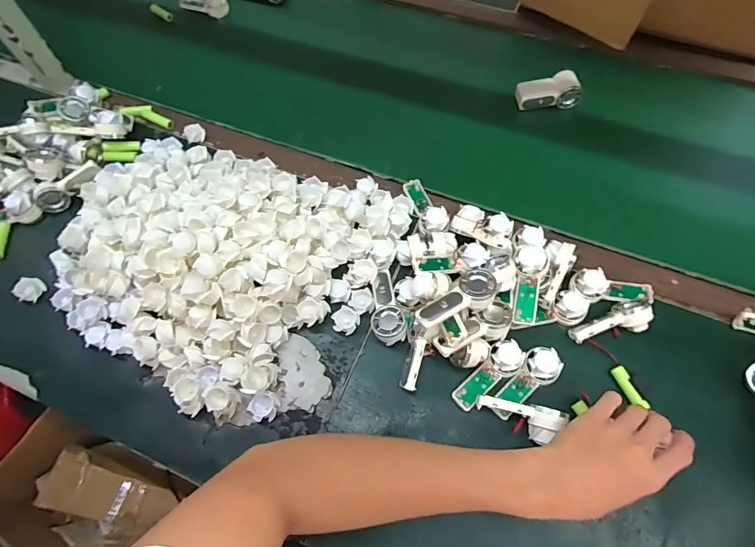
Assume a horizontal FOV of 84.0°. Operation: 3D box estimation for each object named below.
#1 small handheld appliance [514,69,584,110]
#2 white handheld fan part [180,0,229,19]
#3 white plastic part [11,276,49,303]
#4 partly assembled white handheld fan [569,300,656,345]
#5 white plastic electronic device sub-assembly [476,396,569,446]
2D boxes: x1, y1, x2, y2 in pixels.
[{"bbox_3d":[0.269,-0.286,0.659,0.096,0.028,0.050,-10,63,-2],"label":"small handheld appliance"},{"bbox_3d":[-0.332,-0.520,0.805,0.088,0.040,0.037,13,65,9],"label":"white handheld fan part"},{"bbox_3d":[-0.437,0.019,0.527,0.022,0.025,0.032,36,71,19],"label":"white plastic part"},{"bbox_3d":[0.270,0.059,0.479,0.091,0.027,0.039,-24,65,-9],"label":"partly assembled white handheld fan"},{"bbox_3d":[0.146,0.149,0.438,0.086,0.029,0.034,19,66,12],"label":"white plastic electronic device sub-assembly"}]

